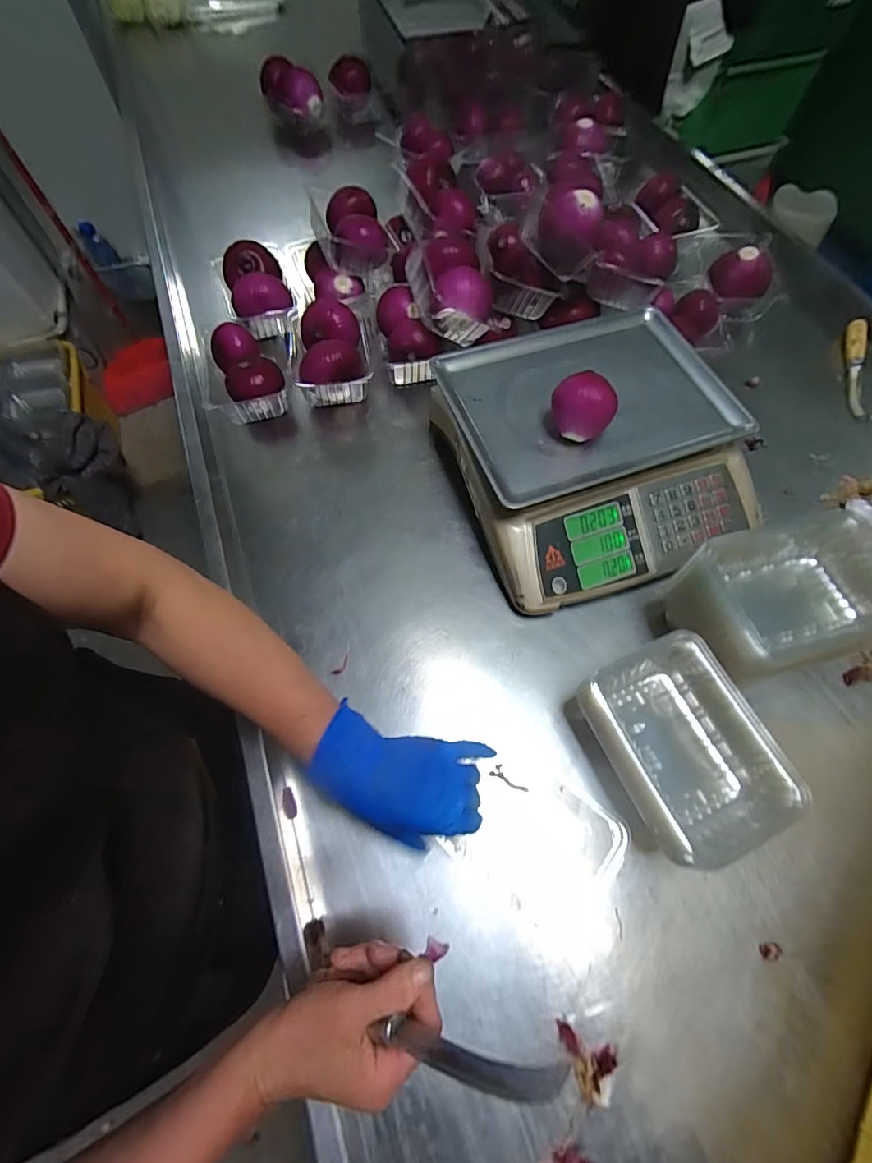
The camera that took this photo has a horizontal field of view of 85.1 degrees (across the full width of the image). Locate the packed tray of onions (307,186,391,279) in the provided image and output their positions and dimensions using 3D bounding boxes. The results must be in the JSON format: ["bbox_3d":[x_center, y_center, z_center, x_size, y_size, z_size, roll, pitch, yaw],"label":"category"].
[{"bbox_3d":[-0.148,-0.619,0.841,0.107,0.080,0.195,-23,68,-10],"label":"packed tray of onions"}]

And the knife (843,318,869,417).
[{"bbox_3d":[0.716,-0.370,0.810,0.039,0.037,0.217,18,67,8],"label":"knife"}]

